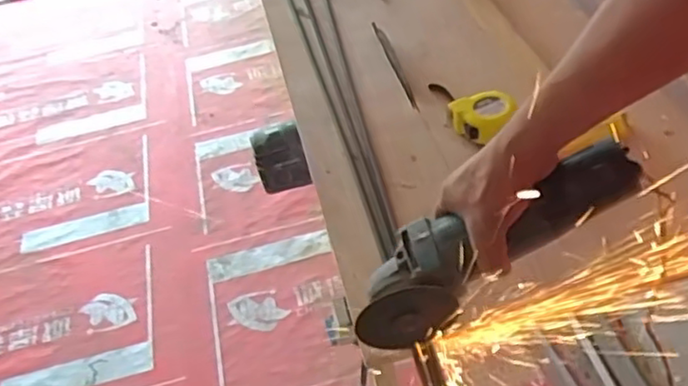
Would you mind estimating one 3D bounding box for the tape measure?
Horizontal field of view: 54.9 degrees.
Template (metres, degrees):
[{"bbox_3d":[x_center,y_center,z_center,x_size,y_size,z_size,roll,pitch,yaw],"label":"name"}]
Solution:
[{"bbox_3d":[0.172,-0.092,0.808,0.076,0.042,0.068,-16,47,-5],"label":"tape measure"}]

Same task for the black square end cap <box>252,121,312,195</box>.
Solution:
[{"bbox_3d":[-0.098,-0.054,0.994,0.073,0.063,0.091,-19,47,-7],"label":"black square end cap"}]

